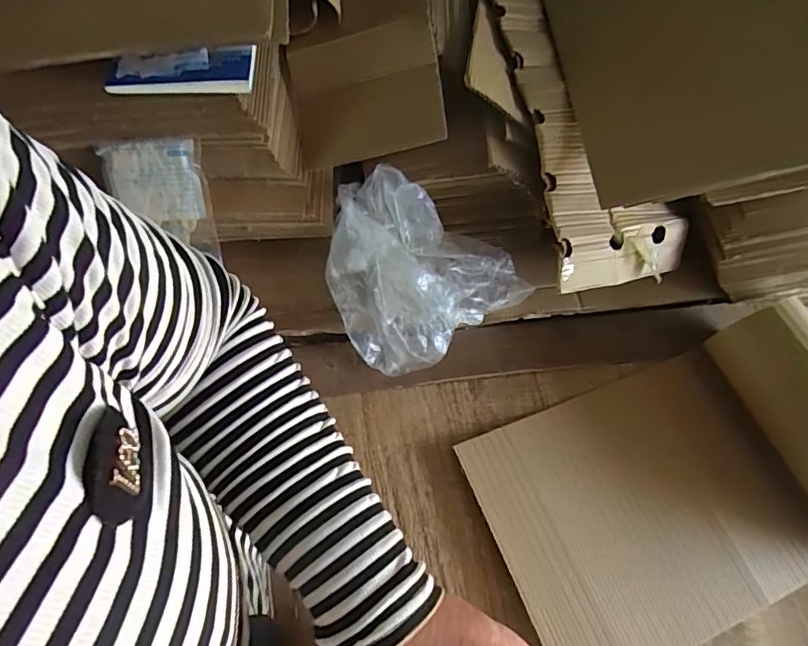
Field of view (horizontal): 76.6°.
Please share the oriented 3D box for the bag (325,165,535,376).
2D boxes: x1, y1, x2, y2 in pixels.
[{"bbox_3d":[0.033,-0.049,0.704,0.278,0.180,0.202,12,66,2],"label":"bag"}]

